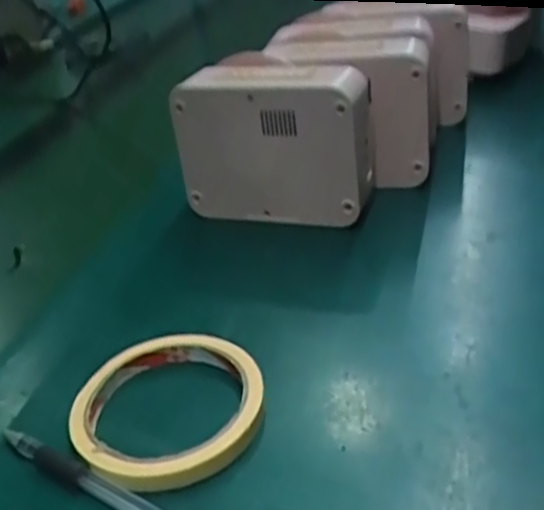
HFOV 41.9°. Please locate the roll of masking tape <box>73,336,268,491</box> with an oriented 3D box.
[{"bbox_3d":[-0.049,0.072,0.340,0.091,0.013,0.092,-7,31,4],"label":"roll of masking tape"}]

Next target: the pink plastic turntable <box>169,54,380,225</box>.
[{"bbox_3d":[0.002,-0.074,0.489,0.133,0.109,0.046,7,33,22],"label":"pink plastic turntable"}]

